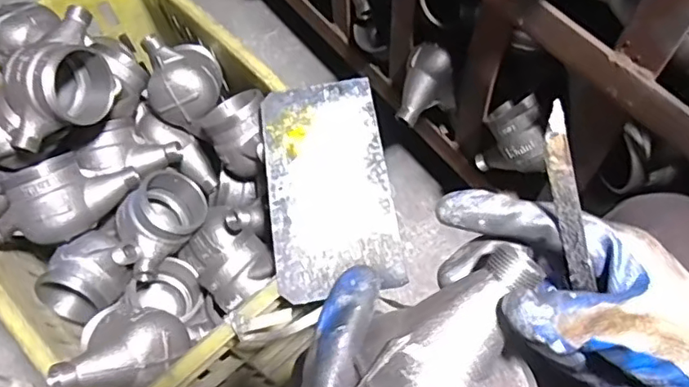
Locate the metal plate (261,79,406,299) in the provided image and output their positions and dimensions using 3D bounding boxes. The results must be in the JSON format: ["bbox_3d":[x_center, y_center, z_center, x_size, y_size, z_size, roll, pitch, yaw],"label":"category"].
[{"bbox_3d":[-0.016,-0.013,0.584,0.121,0.006,0.234,-9,63,-1],"label":"metal plate"}]

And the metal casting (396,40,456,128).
[{"bbox_3d":[0.105,-0.135,0.720,0.063,0.057,0.108,13,94,27],"label":"metal casting"}]

